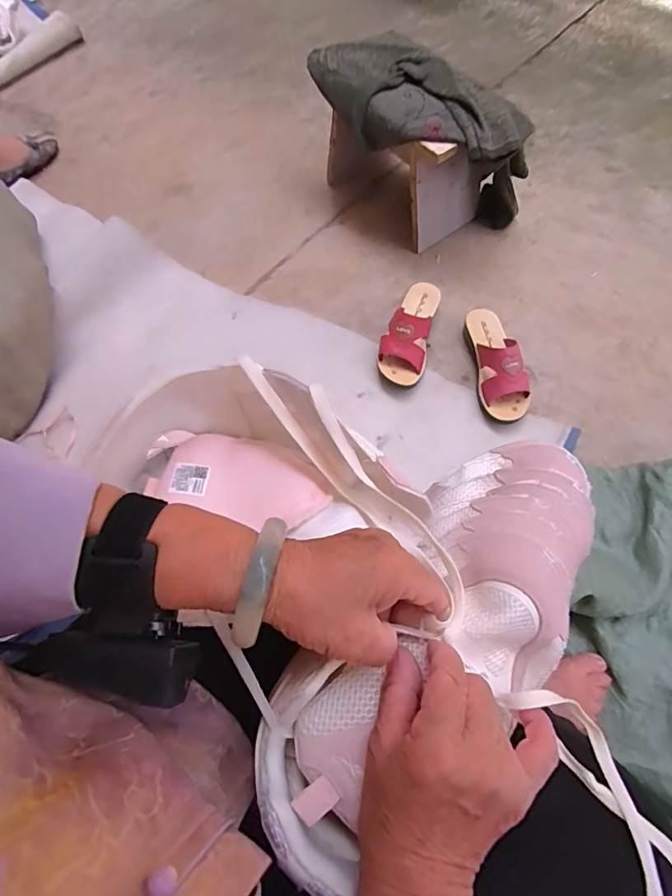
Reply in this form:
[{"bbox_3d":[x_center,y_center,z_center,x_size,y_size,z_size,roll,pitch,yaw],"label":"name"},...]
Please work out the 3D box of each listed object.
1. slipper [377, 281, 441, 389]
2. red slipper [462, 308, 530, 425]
[{"bbox_3d":[0.137,-0.225,0.898,0.084,0.073,0.220,14,67,8],"label":"slipper"},{"bbox_3d":[0.287,-0.157,0.854,0.079,0.080,0.224,-4,66,0],"label":"red slipper"}]

